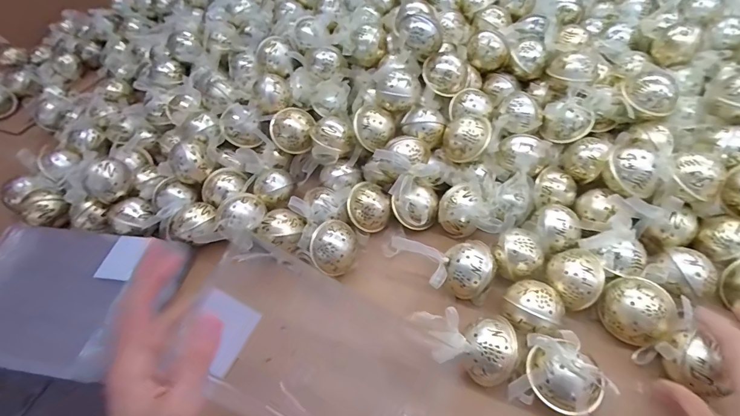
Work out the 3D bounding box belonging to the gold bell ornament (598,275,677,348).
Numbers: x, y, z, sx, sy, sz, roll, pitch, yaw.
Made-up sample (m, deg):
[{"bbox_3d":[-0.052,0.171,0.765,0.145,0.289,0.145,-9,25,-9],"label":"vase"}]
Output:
[{"bbox_3d":[0.247,0.096,0.361,0.046,0.048,0.058,-30,54,-19],"label":"gold bell ornament"}]

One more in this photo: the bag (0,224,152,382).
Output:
[{"bbox_3d":[-0.375,0.097,0.441,0.251,0.032,0.161,4,51,9],"label":"bag"}]

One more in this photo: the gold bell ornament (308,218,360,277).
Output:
[{"bbox_3d":[-0.040,0.045,0.438,0.051,0.050,0.058,-13,50,-6],"label":"gold bell ornament"}]

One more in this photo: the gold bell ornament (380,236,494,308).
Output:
[{"bbox_3d":[0.075,0.063,0.396,0.108,0.066,0.048,-4,50,2],"label":"gold bell ornament"}]

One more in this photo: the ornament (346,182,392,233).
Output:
[{"bbox_3d":[-0.001,-0.001,0.471,0.051,0.045,0.052,-6,50,1],"label":"ornament"}]

